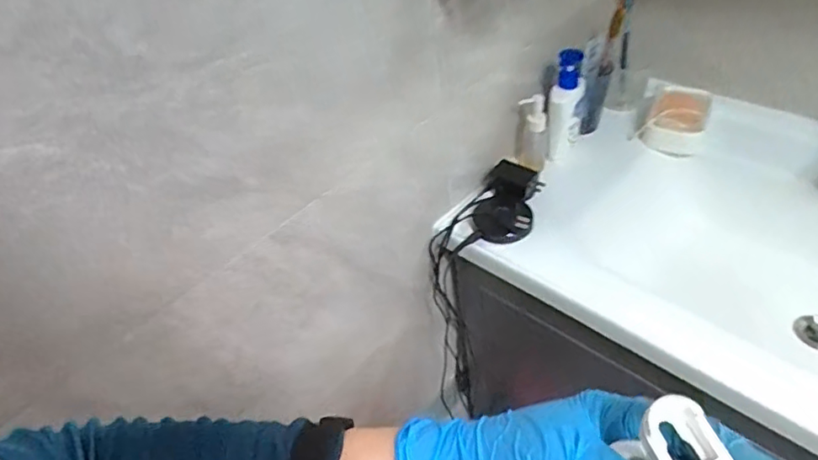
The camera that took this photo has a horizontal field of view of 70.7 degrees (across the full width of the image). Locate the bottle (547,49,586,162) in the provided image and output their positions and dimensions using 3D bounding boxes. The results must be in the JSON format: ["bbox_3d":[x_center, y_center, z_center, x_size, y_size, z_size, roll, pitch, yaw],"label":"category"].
[{"bbox_3d":[0.229,-0.180,0.849,0.044,0.158,0.037,10,21,13],"label":"bottle"}]

